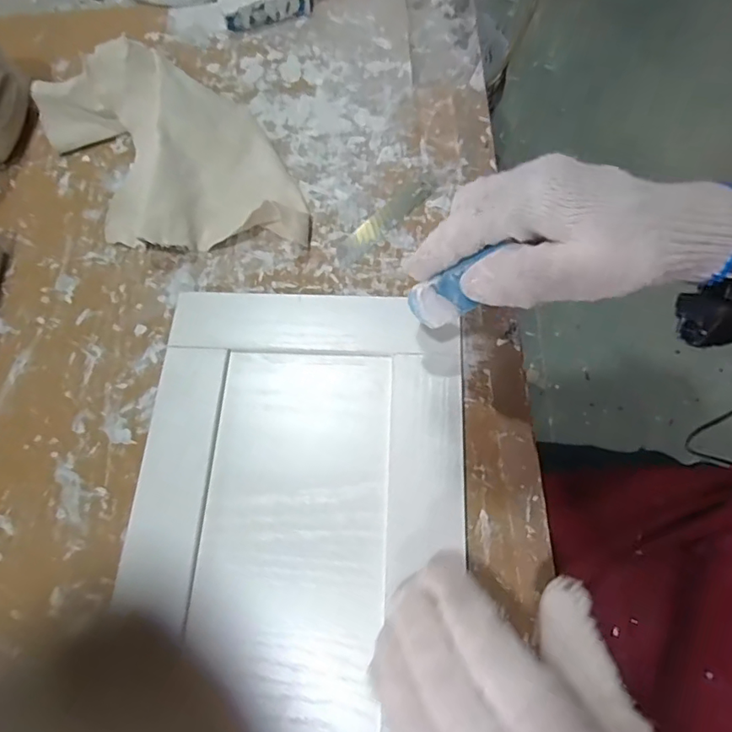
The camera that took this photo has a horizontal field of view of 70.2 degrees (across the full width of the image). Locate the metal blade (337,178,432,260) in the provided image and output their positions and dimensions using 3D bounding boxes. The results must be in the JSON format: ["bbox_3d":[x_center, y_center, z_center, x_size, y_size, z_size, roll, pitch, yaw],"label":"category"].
[{"bbox_3d":[0.014,-0.103,0.362,0.087,0.004,0.019,-40,71,-14],"label":"metal blade"}]

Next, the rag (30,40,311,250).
[{"bbox_3d":[-0.140,-0.155,0.370,0.130,0.042,0.218,-31,69,-11],"label":"rag"}]

